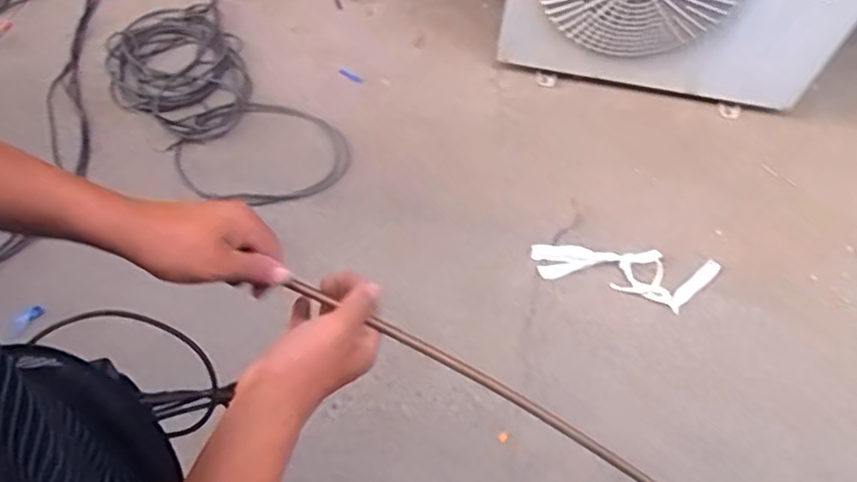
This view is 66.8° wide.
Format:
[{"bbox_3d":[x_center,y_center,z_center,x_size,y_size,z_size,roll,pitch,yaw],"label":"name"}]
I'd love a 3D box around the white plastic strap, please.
[{"bbox_3d":[0.501,0.078,1.683,0.478,0.054,0.162,17,57,5],"label":"white plastic strap"}]

